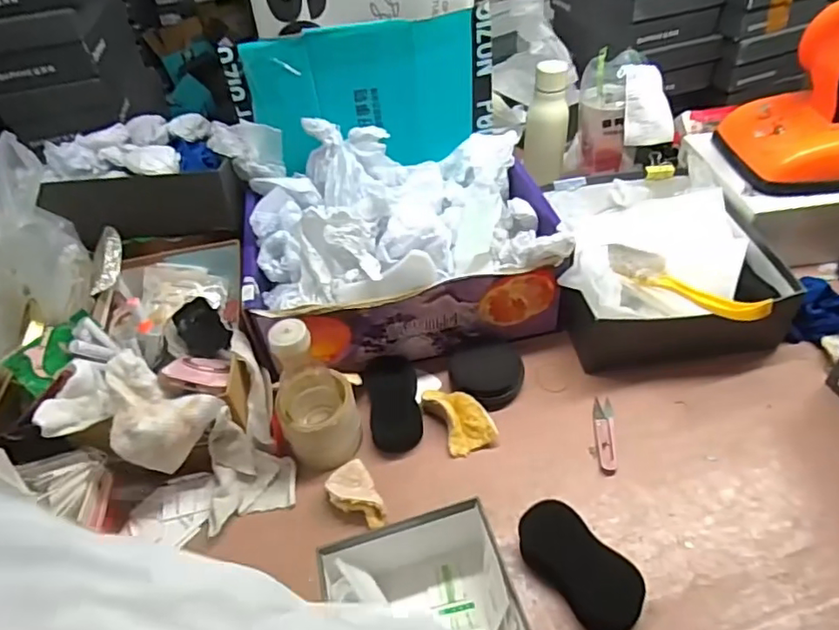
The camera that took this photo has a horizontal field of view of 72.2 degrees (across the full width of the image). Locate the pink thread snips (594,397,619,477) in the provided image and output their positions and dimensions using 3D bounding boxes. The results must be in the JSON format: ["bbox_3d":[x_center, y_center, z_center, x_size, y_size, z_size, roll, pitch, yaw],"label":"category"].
[{"bbox_3d":[0.215,0.138,0.664,0.023,0.004,0.101,3,45,10],"label":"pink thread snips"}]

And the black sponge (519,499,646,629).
[{"bbox_3d":[0.152,0.239,0.549,0.060,0.034,0.126,-31,49,-23],"label":"black sponge"}]

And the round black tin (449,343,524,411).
[{"bbox_3d":[0.092,0.073,0.718,0.092,0.031,0.085,-4,44,3],"label":"round black tin"}]

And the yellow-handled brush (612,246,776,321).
[{"bbox_3d":[0.311,-0.041,0.688,0.043,0.041,0.202,-32,49,-23],"label":"yellow-handled brush"}]

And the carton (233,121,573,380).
[{"bbox_3d":[-0.029,-0.101,0.777,0.389,0.187,0.277,-12,44,-5],"label":"carton"}]

